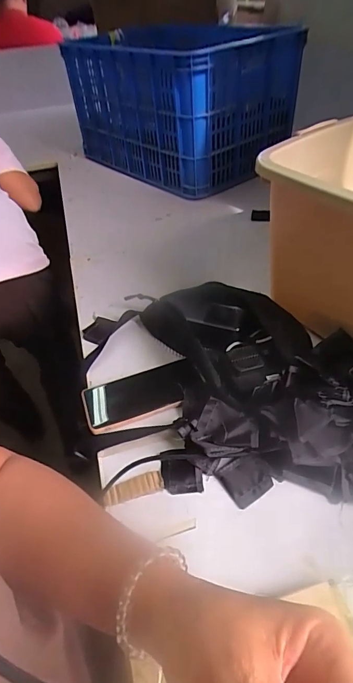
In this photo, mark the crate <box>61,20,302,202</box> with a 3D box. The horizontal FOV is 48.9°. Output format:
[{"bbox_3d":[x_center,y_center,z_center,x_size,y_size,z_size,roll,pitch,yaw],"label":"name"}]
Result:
[{"bbox_3d":[-0.002,-0.704,1.156,0.377,0.328,0.661,-31,49,-25],"label":"crate"}]

